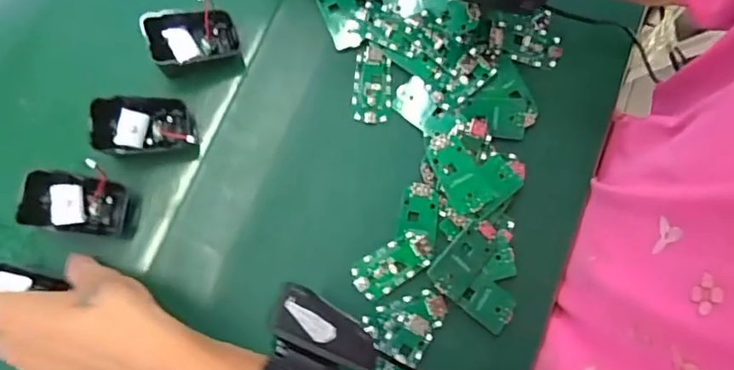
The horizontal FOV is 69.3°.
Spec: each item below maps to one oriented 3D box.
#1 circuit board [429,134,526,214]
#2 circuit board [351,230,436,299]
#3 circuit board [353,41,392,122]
[{"bbox_3d":[0.088,-0.015,0.418,0.065,0.012,0.065,-23,80,-6],"label":"circuit board"},{"bbox_3d":[0.020,0.061,0.405,0.063,0.006,0.031,-31,80,-7],"label":"circuit board"},{"bbox_3d":[0.005,-0.084,0.437,0.031,0.009,0.066,5,78,0],"label":"circuit board"}]

